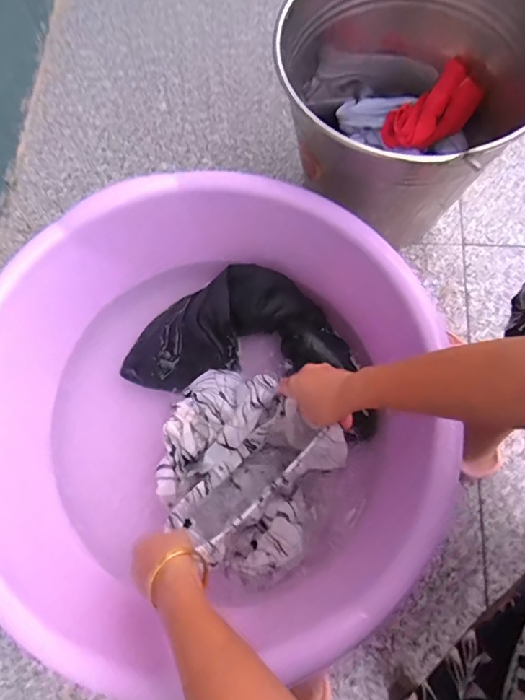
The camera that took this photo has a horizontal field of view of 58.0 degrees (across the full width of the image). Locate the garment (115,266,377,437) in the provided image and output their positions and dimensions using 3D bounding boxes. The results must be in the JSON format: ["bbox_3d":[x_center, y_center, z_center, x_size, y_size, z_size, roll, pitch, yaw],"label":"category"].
[{"bbox_3d":[-0.003,-0.013,0.666,0.344,0.060,0.194,15,75,5],"label":"garment"}]

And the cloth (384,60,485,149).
[{"bbox_3d":[0.252,-0.355,0.712,0.077,0.143,0.061,47,45,-24],"label":"cloth"}]

